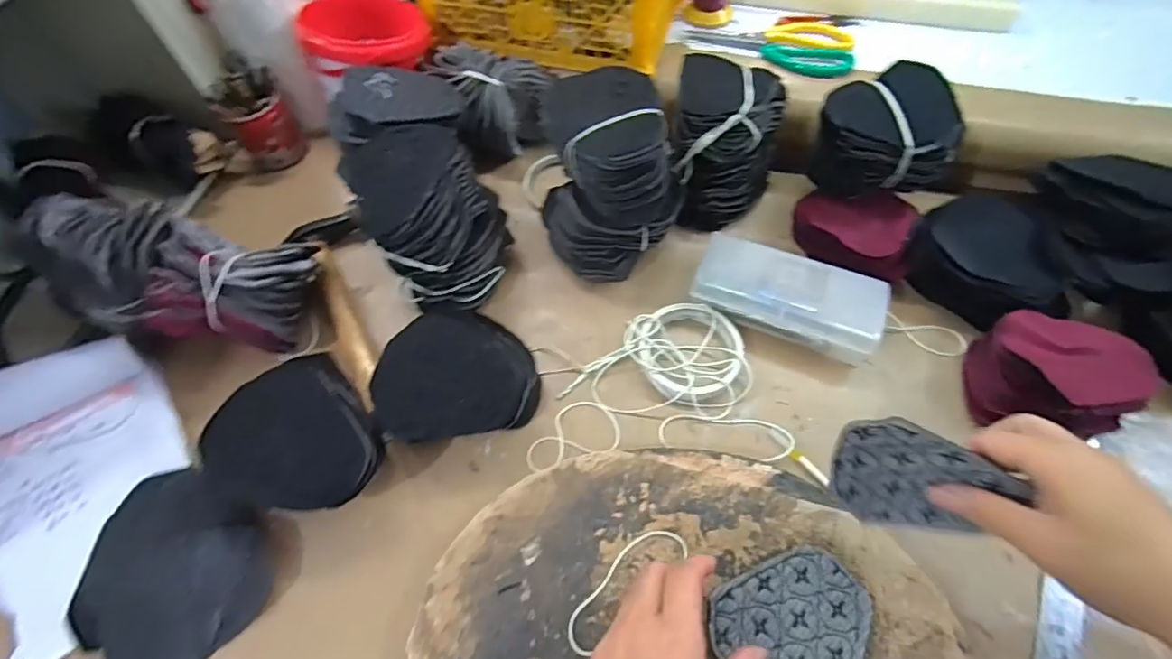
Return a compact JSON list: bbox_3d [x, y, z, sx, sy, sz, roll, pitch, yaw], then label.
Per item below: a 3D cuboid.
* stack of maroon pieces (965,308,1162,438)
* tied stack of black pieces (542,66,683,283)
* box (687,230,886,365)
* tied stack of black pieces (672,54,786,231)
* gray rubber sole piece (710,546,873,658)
[{"bbox_3d":[0.388,0.039,0.425,0.118,0.042,0.098,10,59,7],"label":"stack of maroon pieces"},{"bbox_3d":[0.021,-0.141,0.477,0.120,0.133,0.120,-30,63,-16],"label":"tied stack of black pieces"},{"bbox_3d":[0.184,-0.031,0.470,0.161,0.040,0.071,20,61,13],"label":"box"},{"bbox_3d":[0.141,-0.192,0.515,0.107,0.114,0.123,8,59,6],"label":"tied stack of black pieces"},{"bbox_3d":[0.142,0.198,0.331,0.101,0.012,0.092,0,59,1],"label":"gray rubber sole piece"}]

